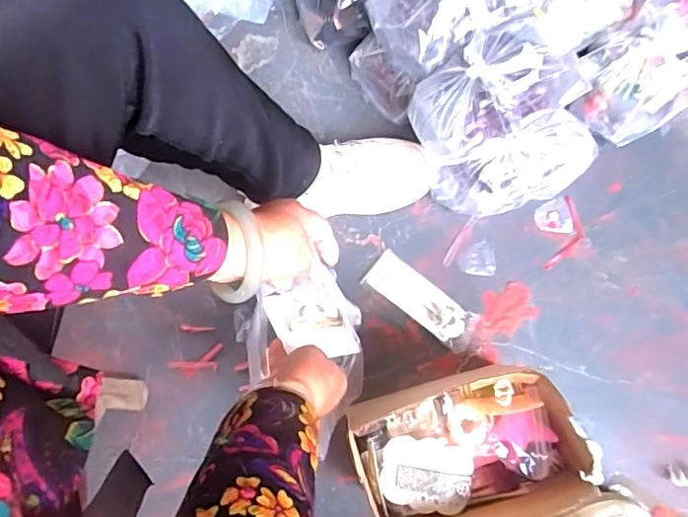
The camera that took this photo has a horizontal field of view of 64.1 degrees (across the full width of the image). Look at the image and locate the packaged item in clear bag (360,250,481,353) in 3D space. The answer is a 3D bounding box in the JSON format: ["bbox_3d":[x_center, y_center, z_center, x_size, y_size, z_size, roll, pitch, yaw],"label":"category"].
[{"bbox_3d":[0.099,0.054,0.678,0.153,0.010,0.051,35,82,7],"label":"packaged item in clear bag"}]

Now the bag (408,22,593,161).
[{"bbox_3d":[0.160,-0.183,0.589,0.160,0.104,0.111,-24,84,-6],"label":"bag"}]

